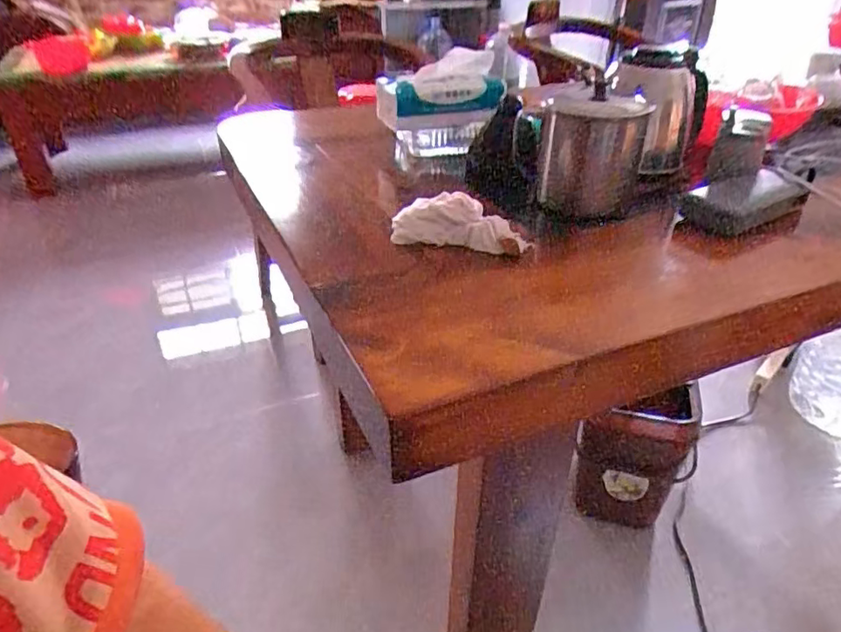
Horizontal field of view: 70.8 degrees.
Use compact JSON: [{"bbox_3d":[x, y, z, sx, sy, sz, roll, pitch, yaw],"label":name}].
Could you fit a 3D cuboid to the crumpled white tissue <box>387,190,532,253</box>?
[{"bbox_3d":[0.041,-0.096,0.596,0.139,0.046,0.042,9,34,12],"label":"crumpled white tissue"}]

